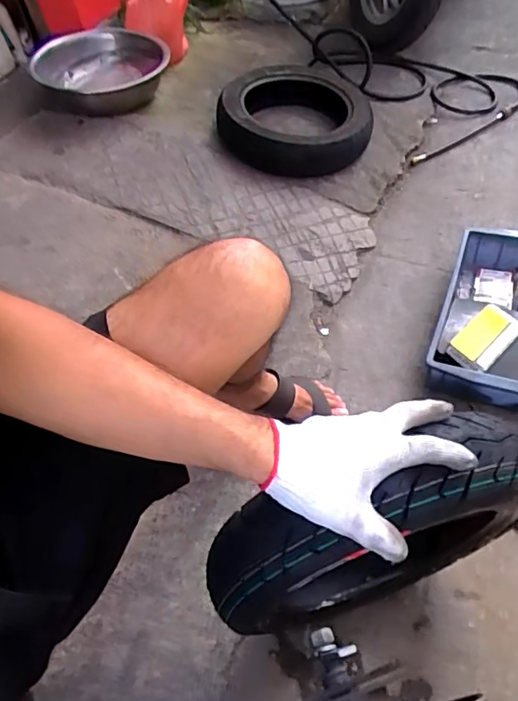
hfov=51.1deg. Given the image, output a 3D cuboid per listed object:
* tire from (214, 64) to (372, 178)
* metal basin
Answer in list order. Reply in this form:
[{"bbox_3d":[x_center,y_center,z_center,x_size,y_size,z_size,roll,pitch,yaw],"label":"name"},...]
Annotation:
[{"bbox_3d":[0.086,-0.584,1.374,0.368,0.140,0.333,-4,51,2],"label":"tire"},{"bbox_3d":[-0.423,-0.760,1.482,0.336,0.117,0.336,-6,49,7],"label":"metal basin"}]

